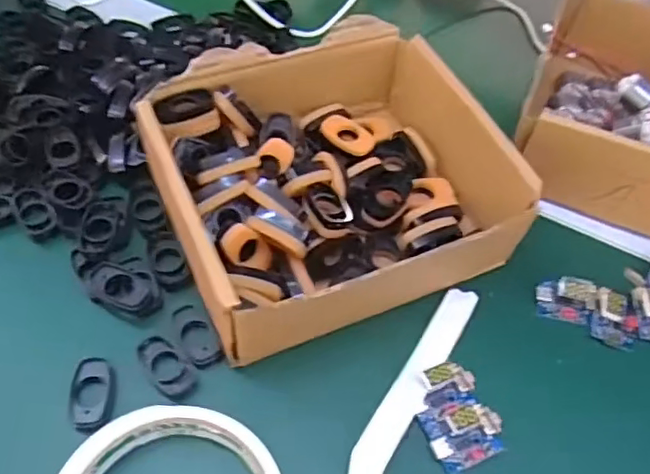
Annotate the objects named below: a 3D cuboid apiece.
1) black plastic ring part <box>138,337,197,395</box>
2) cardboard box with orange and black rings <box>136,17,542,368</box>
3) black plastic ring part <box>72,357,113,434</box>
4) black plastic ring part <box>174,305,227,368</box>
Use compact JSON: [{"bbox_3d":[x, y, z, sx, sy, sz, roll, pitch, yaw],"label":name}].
[{"bbox_3d":[-0.075,0.060,0.279,0.033,0.005,0.016,40,59,22],"label":"black plastic ring part"},{"bbox_3d":[0.003,-0.035,0.315,0.162,0.049,0.151,-19,57,-19],"label":"cardboard box with orange and black rings"},{"bbox_3d":[-0.104,0.071,0.267,0.017,0.005,0.034,-1,54,-7],"label":"black plastic ring part"},{"bbox_3d":[-0.062,0.048,0.289,0.017,0.006,0.032,-21,58,-20],"label":"black plastic ring part"}]

